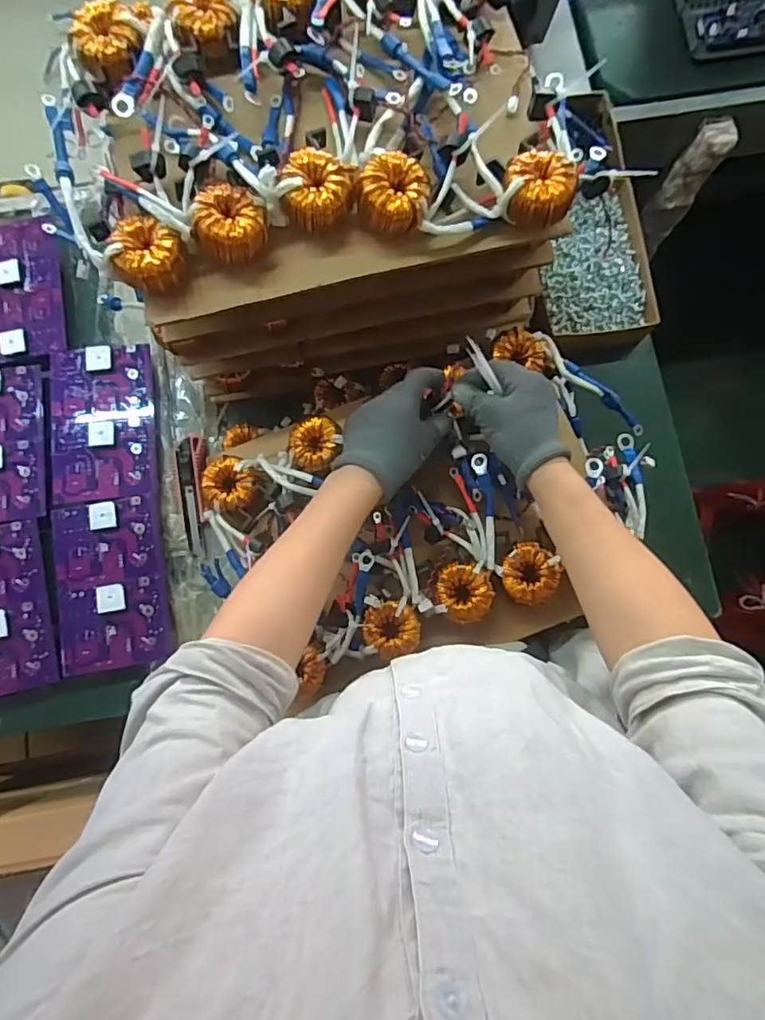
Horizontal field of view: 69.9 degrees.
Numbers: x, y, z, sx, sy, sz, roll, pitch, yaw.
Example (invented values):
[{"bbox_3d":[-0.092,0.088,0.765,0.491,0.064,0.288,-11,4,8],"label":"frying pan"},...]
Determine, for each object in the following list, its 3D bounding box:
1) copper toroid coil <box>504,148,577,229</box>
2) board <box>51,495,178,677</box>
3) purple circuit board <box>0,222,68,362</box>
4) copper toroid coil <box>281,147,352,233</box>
[{"bbox_3d":[0.136,-0.279,0.475,0.060,0.028,0.057,0,81,0],"label":"copper toroid coil"},{"bbox_3d":[-0.328,0.086,0.653,0.127,0.011,0.198,-11,81,-1],"label":"board"},{"bbox_3d":[-0.483,-0.291,0.719,0.121,0.010,0.197,-10,81,-1],"label":"purple circuit board"},{"bbox_3d":[-0.055,-0.275,0.479,0.060,0.040,0.058,-12,81,-2],"label":"copper toroid coil"}]

